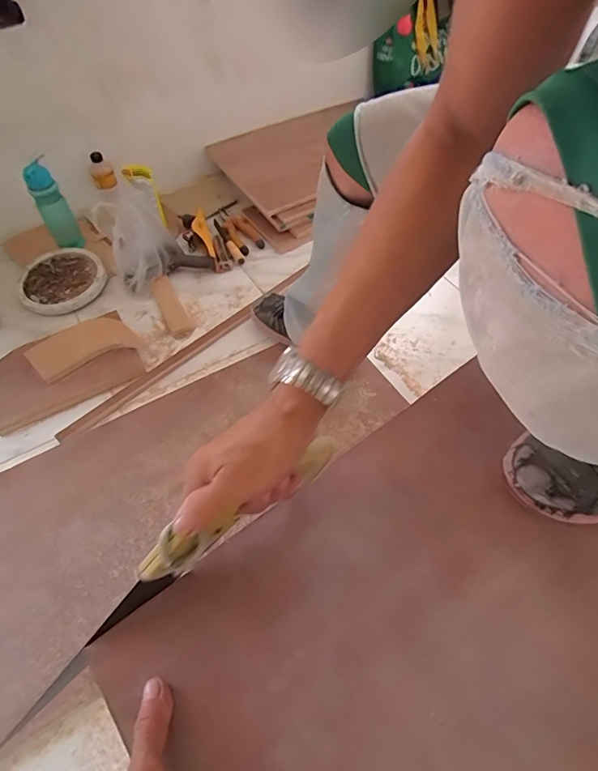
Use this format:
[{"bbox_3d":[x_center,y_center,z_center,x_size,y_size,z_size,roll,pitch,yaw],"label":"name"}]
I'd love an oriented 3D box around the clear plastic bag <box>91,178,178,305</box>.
[{"bbox_3d":[-0.397,-0.365,1.124,0.157,0.175,0.243,-21,55,-14],"label":"clear plastic bag"}]

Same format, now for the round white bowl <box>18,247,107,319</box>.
[{"bbox_3d":[-0.581,-0.257,1.121,0.199,0.052,0.194,-1,53,1],"label":"round white bowl"}]

